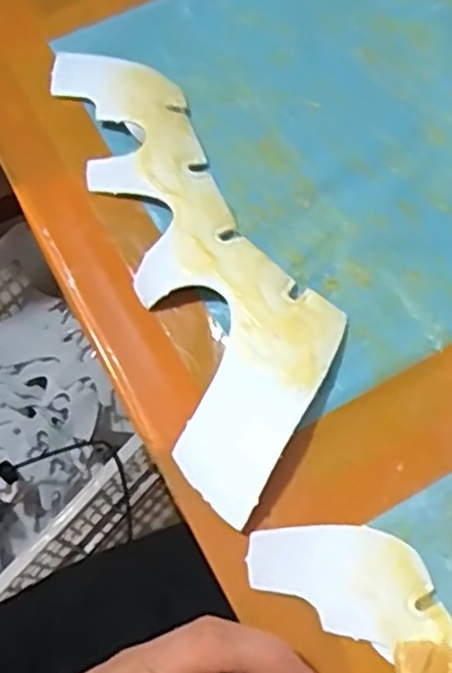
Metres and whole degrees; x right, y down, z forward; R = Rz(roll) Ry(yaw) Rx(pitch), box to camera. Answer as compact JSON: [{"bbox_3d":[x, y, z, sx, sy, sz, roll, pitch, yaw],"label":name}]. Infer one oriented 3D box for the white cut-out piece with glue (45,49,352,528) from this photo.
[{"bbox_3d":[-0.009,-0.039,0.293,0.073,0.014,0.214,-21,70,1],"label":"white cut-out piece with glue"}]

